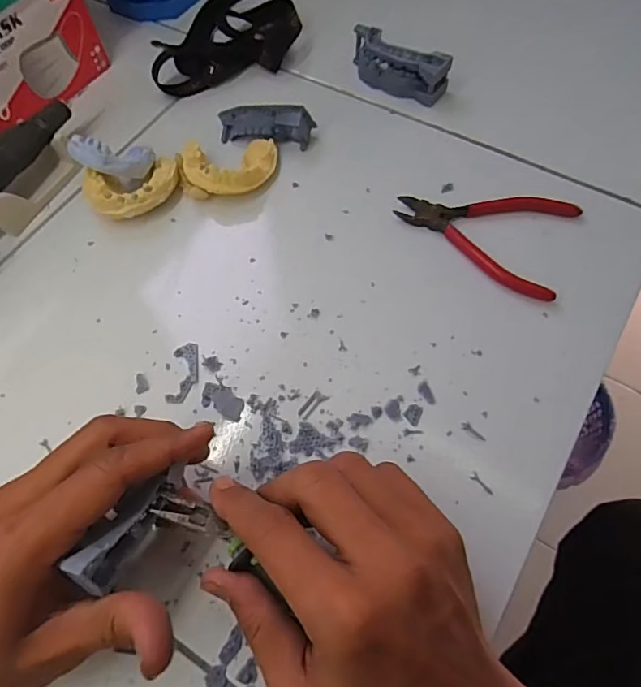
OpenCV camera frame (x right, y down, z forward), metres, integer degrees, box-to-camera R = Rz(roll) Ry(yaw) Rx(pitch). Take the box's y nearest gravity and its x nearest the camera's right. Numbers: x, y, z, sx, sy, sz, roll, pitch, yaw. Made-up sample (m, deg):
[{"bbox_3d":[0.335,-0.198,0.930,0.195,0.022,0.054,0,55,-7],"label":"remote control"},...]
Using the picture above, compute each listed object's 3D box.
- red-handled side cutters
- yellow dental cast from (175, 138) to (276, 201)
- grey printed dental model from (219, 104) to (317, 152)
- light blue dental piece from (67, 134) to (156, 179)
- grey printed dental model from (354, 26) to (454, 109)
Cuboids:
[{"bbox_3d":[0.118,-0.087,0.378,0.121,0.007,0.085,23,67,13],"label":"red-handled side cutters"},{"bbox_3d":[-0.072,-0.136,0.406,0.077,0.027,0.054,-8,64,-1],"label":"yellow dental cast"},{"bbox_3d":[-0.046,-0.179,0.424,0.076,0.031,0.025,11,65,8],"label":"grey printed dental model"},{"bbox_3d":[-0.155,-0.138,0.384,0.059,0.023,0.031,6,62,-21],"label":"light blue dental piece"},{"bbox_3d":[0.065,-0.238,0.449,0.087,0.035,0.026,30,69,16],"label":"grey printed dental model"}]

